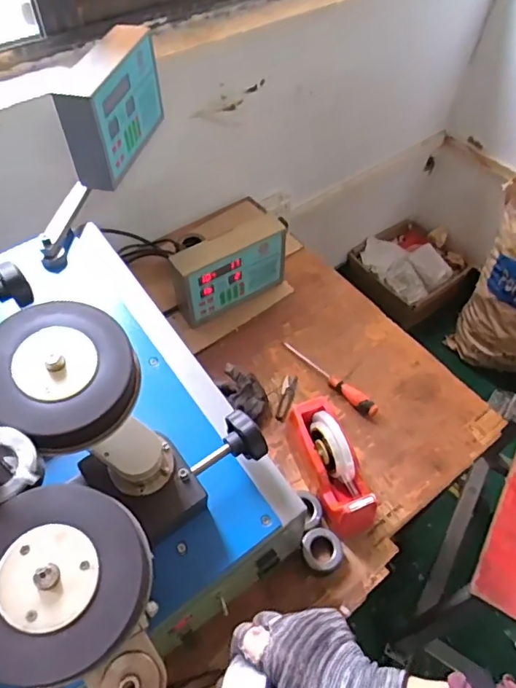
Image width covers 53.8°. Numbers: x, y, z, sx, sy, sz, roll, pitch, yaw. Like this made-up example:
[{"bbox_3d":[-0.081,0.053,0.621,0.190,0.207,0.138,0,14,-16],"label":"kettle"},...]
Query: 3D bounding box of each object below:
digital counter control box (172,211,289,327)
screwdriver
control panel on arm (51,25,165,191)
[{"bbox_3d":[-0.056,-0.146,1.012,0.231,0.164,0.068,-28,61,-20],"label":"digital counter control box"},{"bbox_3d":[0.135,0.058,0.955,0.028,0.030,0.223,-37,64,-24],"label":"screwdriver"},{"bbox_3d":[-0.223,-0.373,0.799,0.064,0.134,0.231,12,55,6],"label":"control panel on arm"}]

